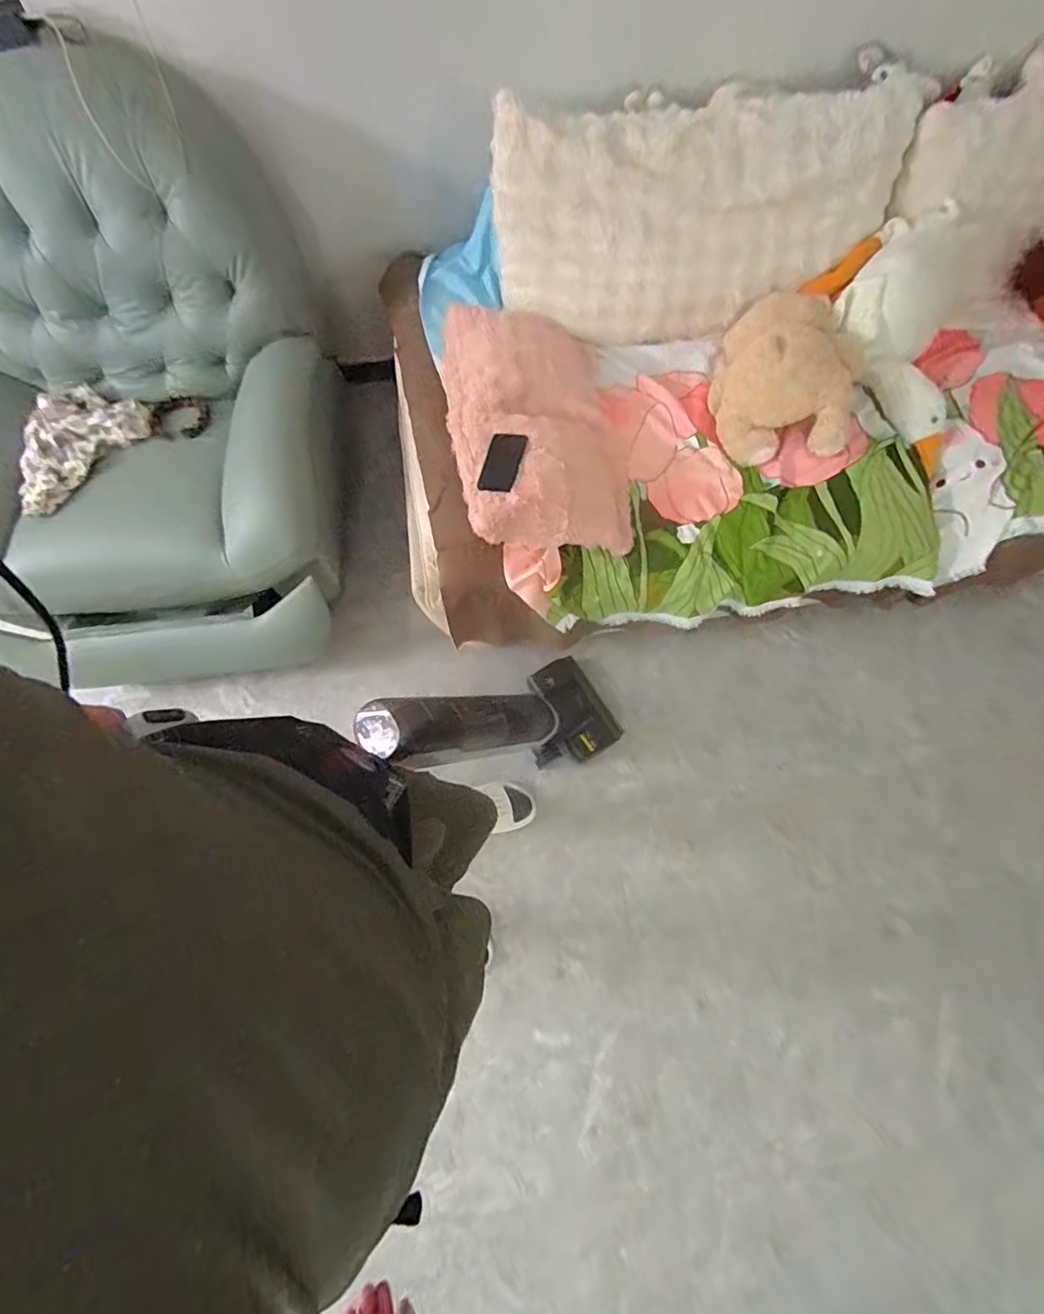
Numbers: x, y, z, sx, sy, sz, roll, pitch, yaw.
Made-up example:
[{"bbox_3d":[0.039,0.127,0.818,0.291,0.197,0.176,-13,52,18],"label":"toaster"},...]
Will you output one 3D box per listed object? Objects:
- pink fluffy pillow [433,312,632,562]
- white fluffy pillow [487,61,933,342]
[{"bbox_3d":[0.034,-0.584,1.418,0.423,0.163,0.692,-11,69,-2],"label":"pink fluffy pillow"},{"bbox_3d":[0.452,-1.120,1.444,1.031,0.497,0.159,-9,40,-2],"label":"white fluffy pillow"}]

